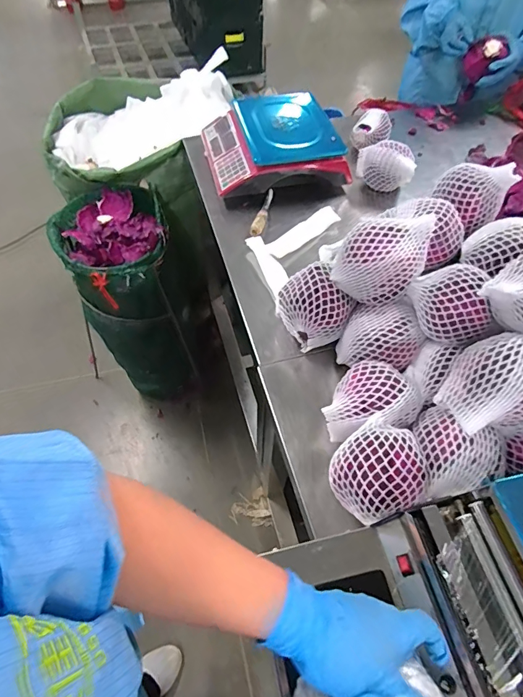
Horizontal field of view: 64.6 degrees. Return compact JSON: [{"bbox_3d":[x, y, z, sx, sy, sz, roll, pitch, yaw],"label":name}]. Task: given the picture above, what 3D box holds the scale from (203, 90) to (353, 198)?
[{"bbox_3d":[0.020,-0.517,1.046,0.315,0.116,0.308,-11,56,-8],"label":"scale"}]

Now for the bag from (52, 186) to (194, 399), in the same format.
[{"bbox_3d":[-0.402,-0.137,1.343,0.292,0.627,0.371,-16,57,-12],"label":"bag"}]

